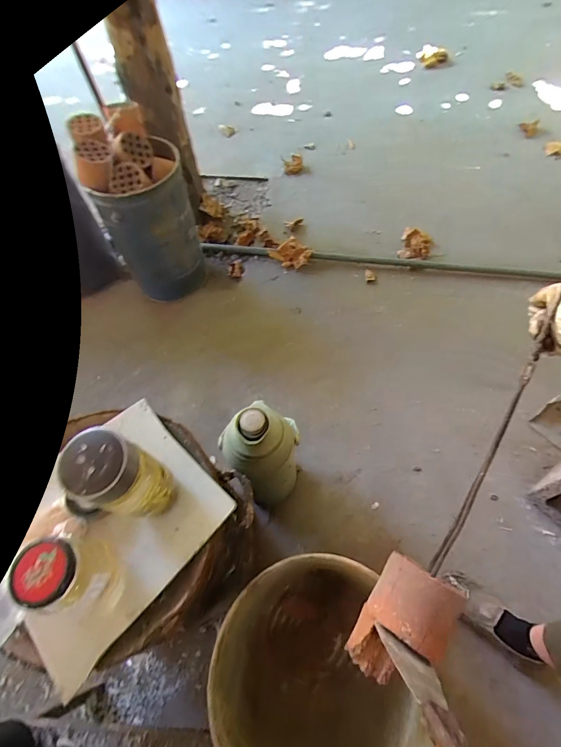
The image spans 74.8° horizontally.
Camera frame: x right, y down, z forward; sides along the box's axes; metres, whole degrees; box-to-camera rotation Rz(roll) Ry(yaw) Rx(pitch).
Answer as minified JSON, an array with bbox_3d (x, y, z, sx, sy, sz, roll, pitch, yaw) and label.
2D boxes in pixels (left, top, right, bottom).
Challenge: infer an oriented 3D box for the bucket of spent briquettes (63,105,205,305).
[{"bbox_3d":[-0.432,-0.518,1.213,0.280,0.528,0.285,-19,62,-8],"label":"bucket of spent briquettes"}]

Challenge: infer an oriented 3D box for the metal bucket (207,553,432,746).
[{"bbox_3d":[0.058,0.519,0.651,0.271,0.448,0.325,-10,61,-3],"label":"metal bucket"}]

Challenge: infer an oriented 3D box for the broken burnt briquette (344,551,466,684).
[{"bbox_3d":[0.149,0.298,0.437,0.094,0.065,0.142,30,67,18],"label":"broken burnt briquette"}]

